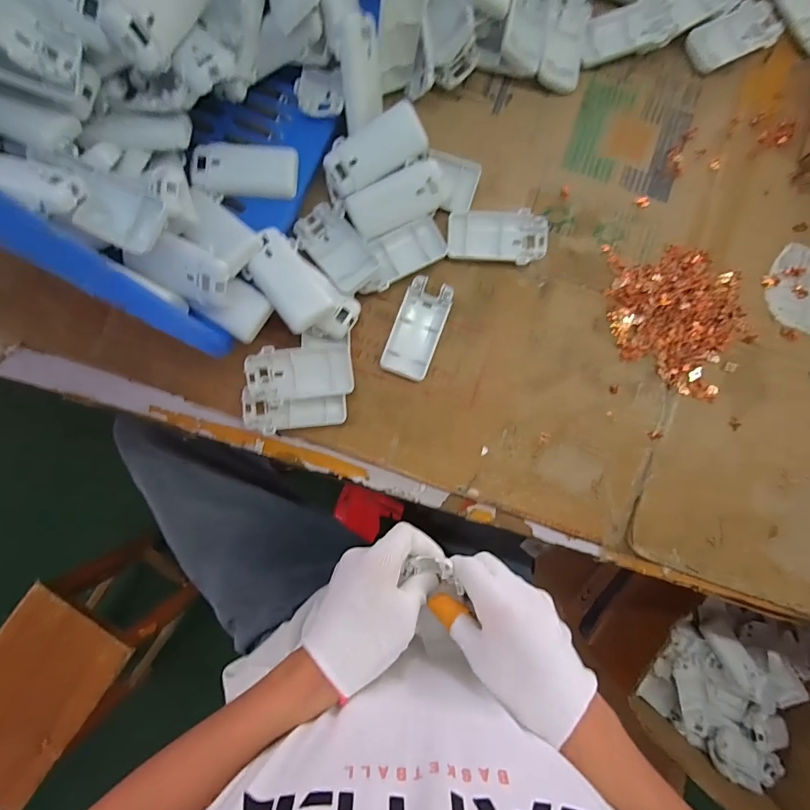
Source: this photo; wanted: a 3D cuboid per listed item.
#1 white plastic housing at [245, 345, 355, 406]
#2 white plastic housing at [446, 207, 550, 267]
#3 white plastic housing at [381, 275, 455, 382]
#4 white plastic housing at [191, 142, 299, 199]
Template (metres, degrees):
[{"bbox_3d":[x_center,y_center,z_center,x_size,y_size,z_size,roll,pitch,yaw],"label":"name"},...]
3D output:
[{"bbox_3d":[-0.098,-0.030,0.394,0.095,0.019,0.049,-2,95,-4],"label":"white plastic housing"},{"bbox_3d":[0.092,-0.166,0.418,0.097,0.018,0.050,2,86,0],"label":"white plastic housing"},{"bbox_3d":[0.013,-0.075,0.414,0.046,0.014,0.098,20,87,1],"label":"white plastic housing"},{"bbox_3d":[-0.146,-0.215,0.383,0.093,0.016,0.042,3,86,0],"label":"white plastic housing"}]

